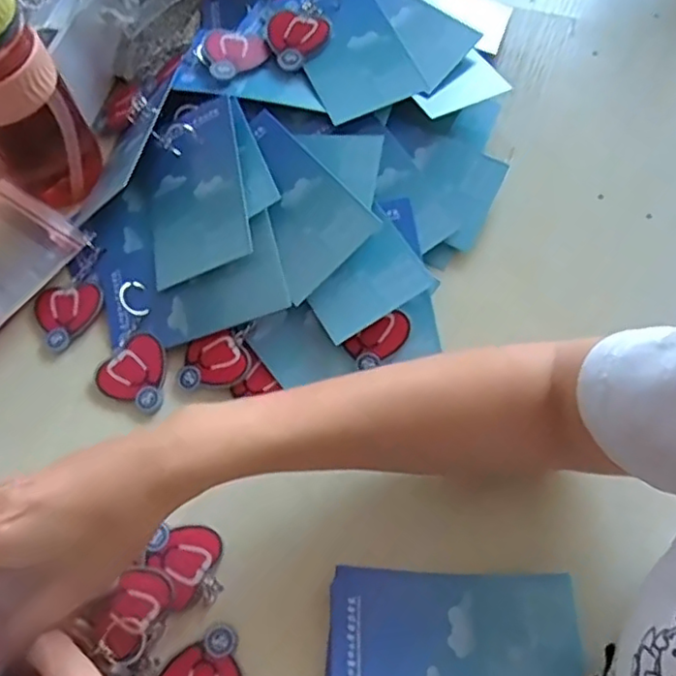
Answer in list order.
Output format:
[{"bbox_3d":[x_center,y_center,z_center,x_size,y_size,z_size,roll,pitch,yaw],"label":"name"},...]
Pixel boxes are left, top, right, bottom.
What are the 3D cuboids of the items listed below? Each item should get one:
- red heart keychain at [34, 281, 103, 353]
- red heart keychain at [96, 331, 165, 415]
[{"bbox_3d":[-0.201,-0.022,0.470,0.050,0.008,0.052,41,73,19],"label":"red heart keychain"},{"bbox_3d":[-0.139,0.025,0.440,0.049,0.008,0.053,-41,70,-15],"label":"red heart keychain"}]

